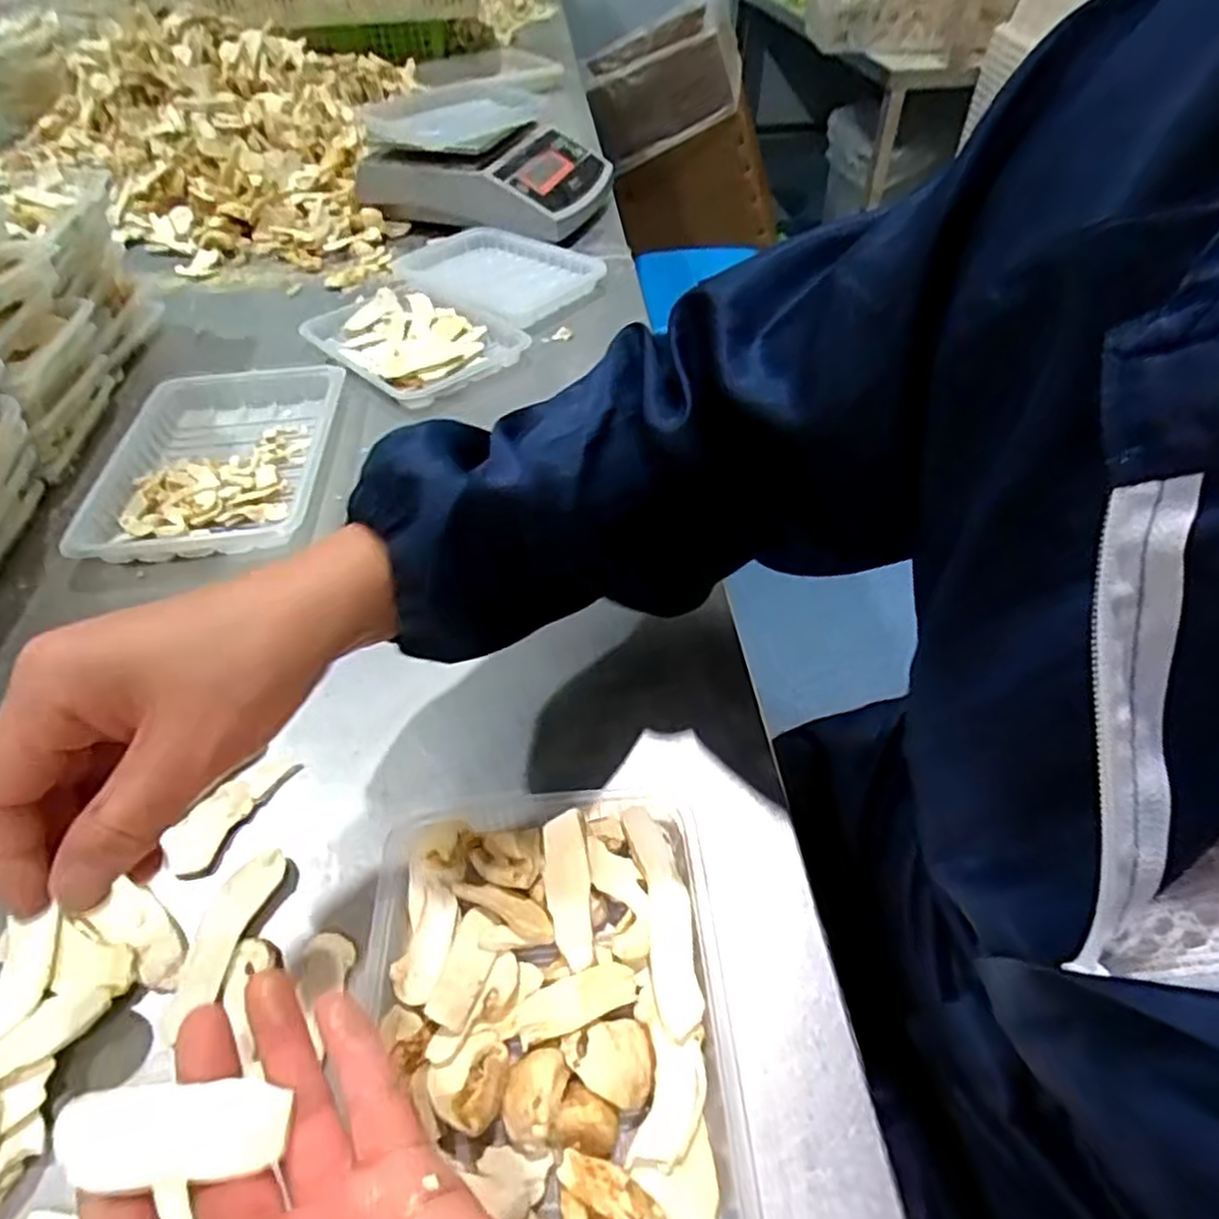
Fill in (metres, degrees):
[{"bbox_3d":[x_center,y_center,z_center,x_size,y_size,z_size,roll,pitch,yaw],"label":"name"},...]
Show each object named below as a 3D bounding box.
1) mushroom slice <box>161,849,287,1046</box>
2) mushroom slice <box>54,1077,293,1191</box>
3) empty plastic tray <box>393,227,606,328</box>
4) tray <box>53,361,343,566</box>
[{"bbox_3d":[-0.164,0.138,0.308,0.024,0.005,0.075,9,48,9],"label":"mushroom slice"},{"bbox_3d":[-0.125,0.149,0.208,0.058,0.004,0.023,5,48,-10],"label":"mushroom slice"},{"bbox_3d":[-0.115,-0.342,0.735,0.192,0.023,0.147,25,52,22],"label":"empty plastic tray"},{"bbox_3d":[-0.276,-0.111,0.523,0.132,0.025,0.204,-3,47,-2],"label":"tray"}]

